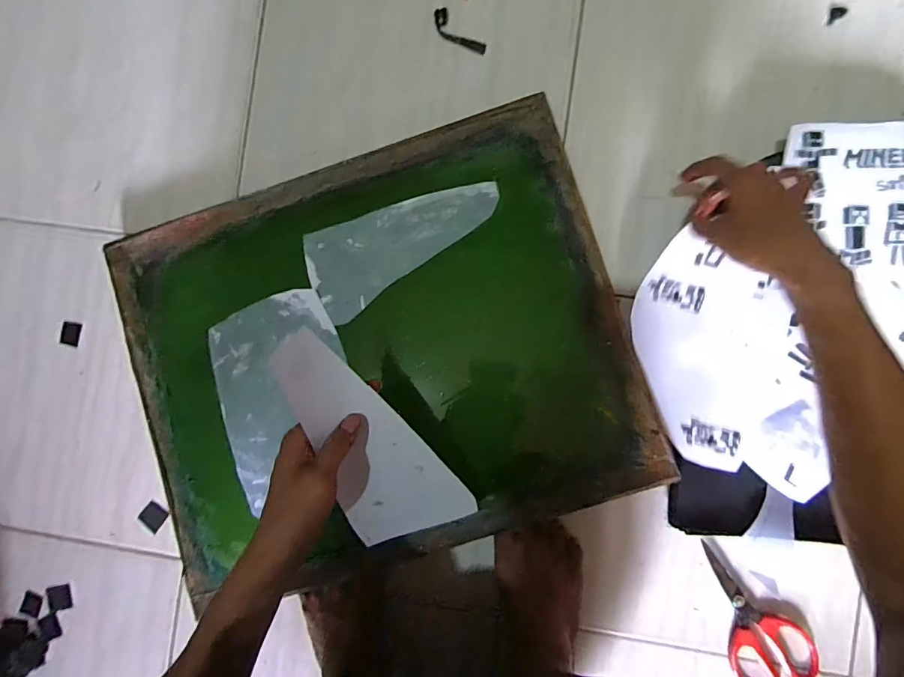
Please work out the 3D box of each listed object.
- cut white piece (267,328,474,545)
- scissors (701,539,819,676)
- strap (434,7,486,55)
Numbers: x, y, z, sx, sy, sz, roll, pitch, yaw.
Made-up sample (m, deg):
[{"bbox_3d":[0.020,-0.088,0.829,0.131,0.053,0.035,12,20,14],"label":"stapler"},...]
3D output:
[{"bbox_3d":[-0.079,0.096,0.417,0.107,0.031,0.244,-27,119,4],"label":"cut white piece"},{"bbox_3d":[0.335,0.318,0.520,0.089,0.012,0.178,-33,87,3],"label":"scissors"},{"bbox_3d":[0.006,-0.374,0.561,0.076,0.007,0.026,43,93,4],"label":"strap"}]

